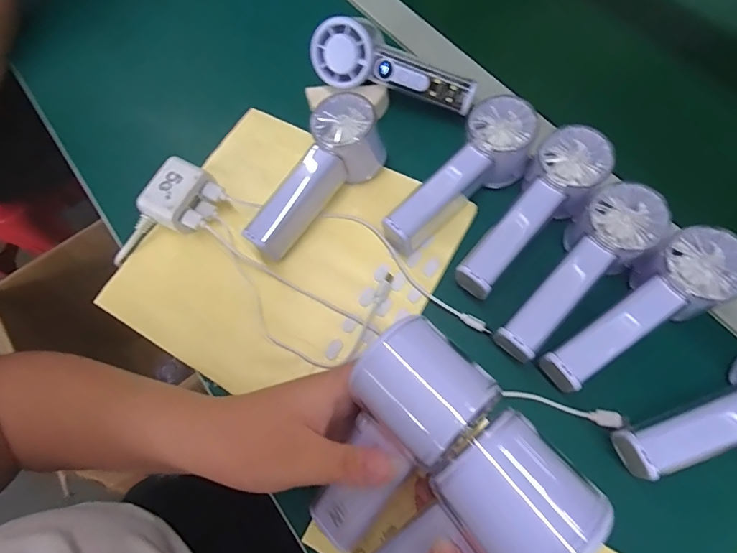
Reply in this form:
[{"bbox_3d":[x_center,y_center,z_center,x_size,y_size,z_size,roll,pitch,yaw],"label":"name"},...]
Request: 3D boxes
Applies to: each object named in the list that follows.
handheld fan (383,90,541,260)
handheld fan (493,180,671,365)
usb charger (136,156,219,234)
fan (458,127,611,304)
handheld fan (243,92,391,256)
[{"bbox_3d":[0.077,-0.080,0.361,0.150,0.058,0.052,-44,72,2],"label":"handheld fan"},{"bbox_3d":[0.155,0.000,0.318,0.051,0.055,0.151,40,76,16],"label":"handheld fan"},{"bbox_3d":[-0.171,-0.071,0.387,0.041,0.042,0.059,26,72,12],"label":"usb charger"},{"bbox_3d":[0.130,-0.048,0.344,0.050,0.049,0.152,41,89,17],"label":"fan"},{"bbox_3d":[-0.047,-0.082,0.370,0.054,0.054,0.147,37,88,15],"label":"handheld fan"}]

